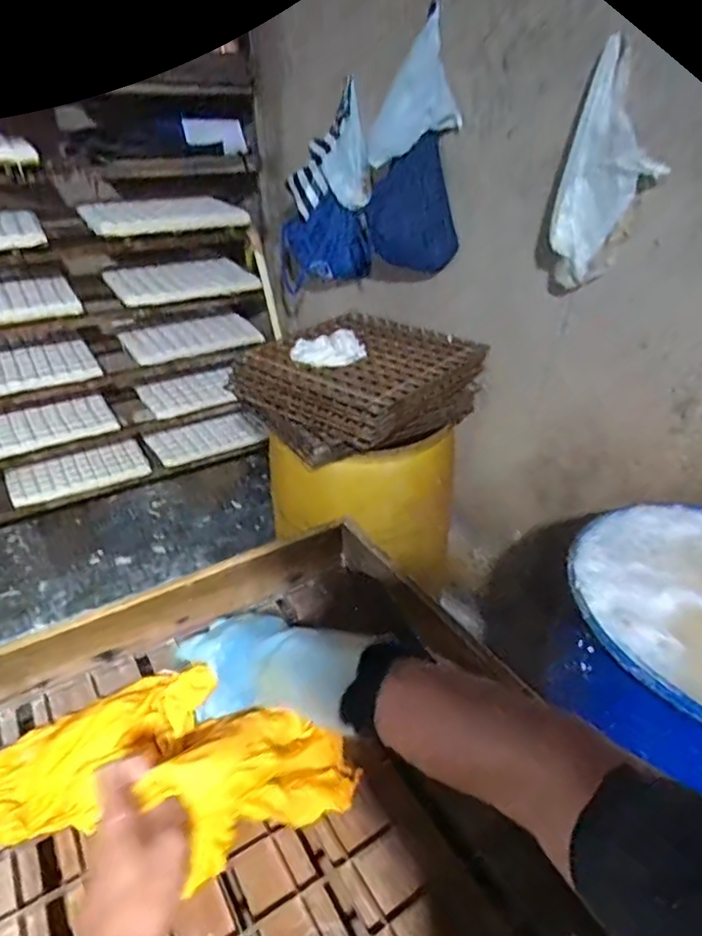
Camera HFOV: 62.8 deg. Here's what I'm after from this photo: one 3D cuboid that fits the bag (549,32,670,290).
[{"bbox_3d":[0.490,-0.547,1.095,0.080,0.427,0.185,-9,39,-16],"label":"bag"}]

